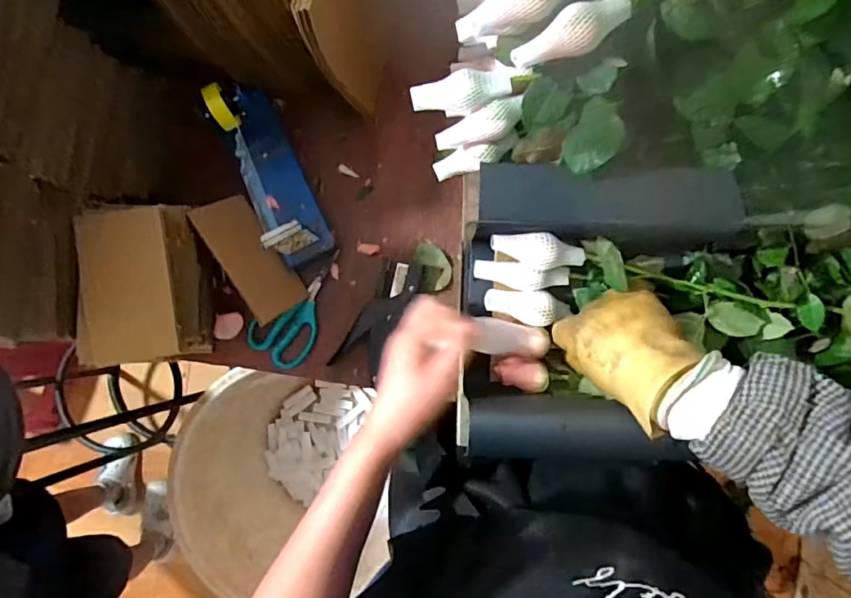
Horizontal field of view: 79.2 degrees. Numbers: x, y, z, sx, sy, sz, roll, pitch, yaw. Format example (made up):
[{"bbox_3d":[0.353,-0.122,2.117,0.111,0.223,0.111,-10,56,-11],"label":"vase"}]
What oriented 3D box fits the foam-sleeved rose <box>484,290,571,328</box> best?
[{"bbox_3d":[0.098,0.008,0.481,0.086,0.021,0.031,7,88,-11],"label":"foam-sleeved rose"}]

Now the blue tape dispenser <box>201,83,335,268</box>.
[{"bbox_3d":[-0.170,-0.135,0.544,0.062,0.131,0.189,-24,87,2],"label":"blue tape dispenser"}]

